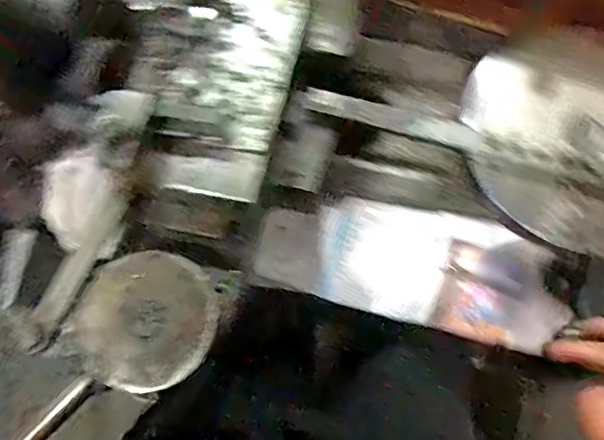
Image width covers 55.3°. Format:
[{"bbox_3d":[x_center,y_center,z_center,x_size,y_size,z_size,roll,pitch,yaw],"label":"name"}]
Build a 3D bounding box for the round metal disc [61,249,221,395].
[{"bbox_3d":[-0.116,0.071,0.414,0.104,0.012,0.097,-1,72,2],"label":"round metal disc"}]

